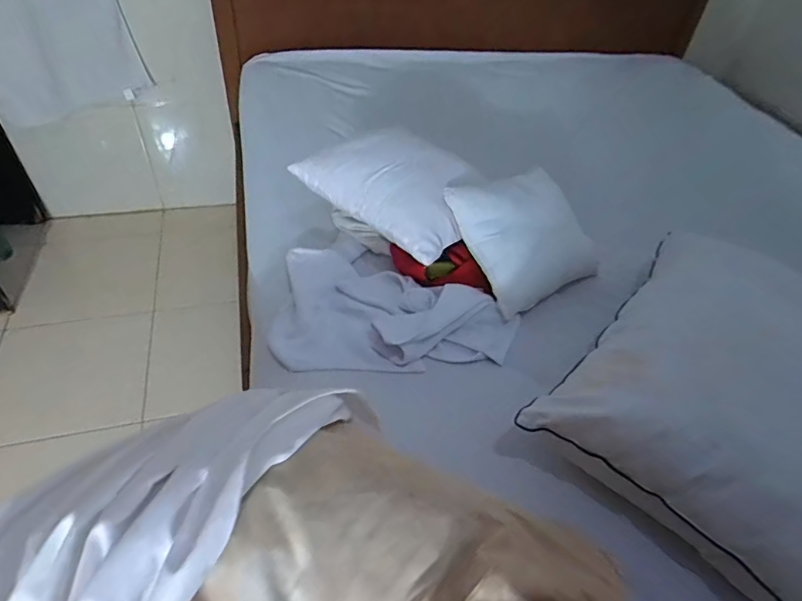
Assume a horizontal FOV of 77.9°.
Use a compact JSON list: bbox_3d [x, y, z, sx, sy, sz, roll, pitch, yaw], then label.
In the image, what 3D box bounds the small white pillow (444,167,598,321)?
[{"bbox_3d":[0.215,-0.115,0.878,0.232,0.080,0.228,-25,86,-21],"label":"small white pillow"}]

